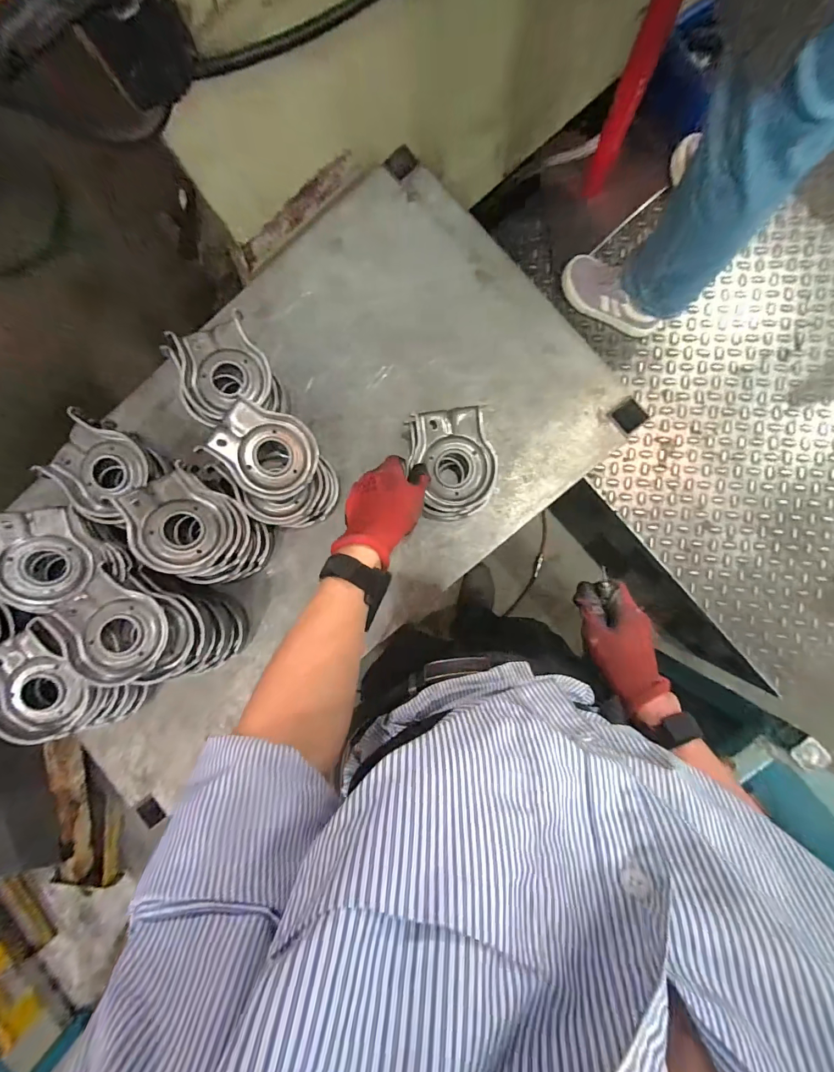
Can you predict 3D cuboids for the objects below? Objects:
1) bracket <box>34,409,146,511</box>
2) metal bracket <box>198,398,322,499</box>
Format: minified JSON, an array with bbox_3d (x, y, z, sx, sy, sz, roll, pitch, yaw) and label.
[{"bbox_3d":[-0.401,-0.089,0.509,0.122,0.039,0.102,30,92,4],"label":"bracket"},{"bbox_3d":[-0.187,-0.105,0.501,0.122,0.029,0.097,24,90,-14],"label":"metal bracket"}]

